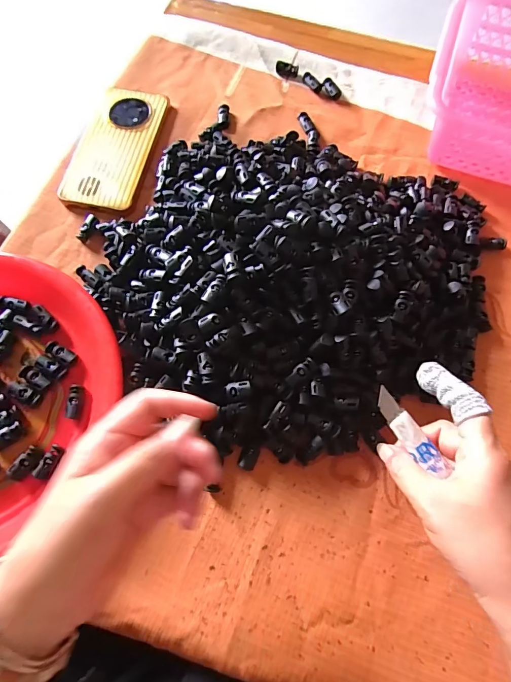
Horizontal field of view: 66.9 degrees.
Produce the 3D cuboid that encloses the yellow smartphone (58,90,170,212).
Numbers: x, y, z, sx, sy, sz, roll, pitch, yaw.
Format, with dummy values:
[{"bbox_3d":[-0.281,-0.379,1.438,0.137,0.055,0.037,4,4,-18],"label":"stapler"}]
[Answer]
[{"bbox_3d":[-0.148,-0.211,0.415,0.072,0.011,0.160,11,72,3],"label":"yellow smartphone"}]

